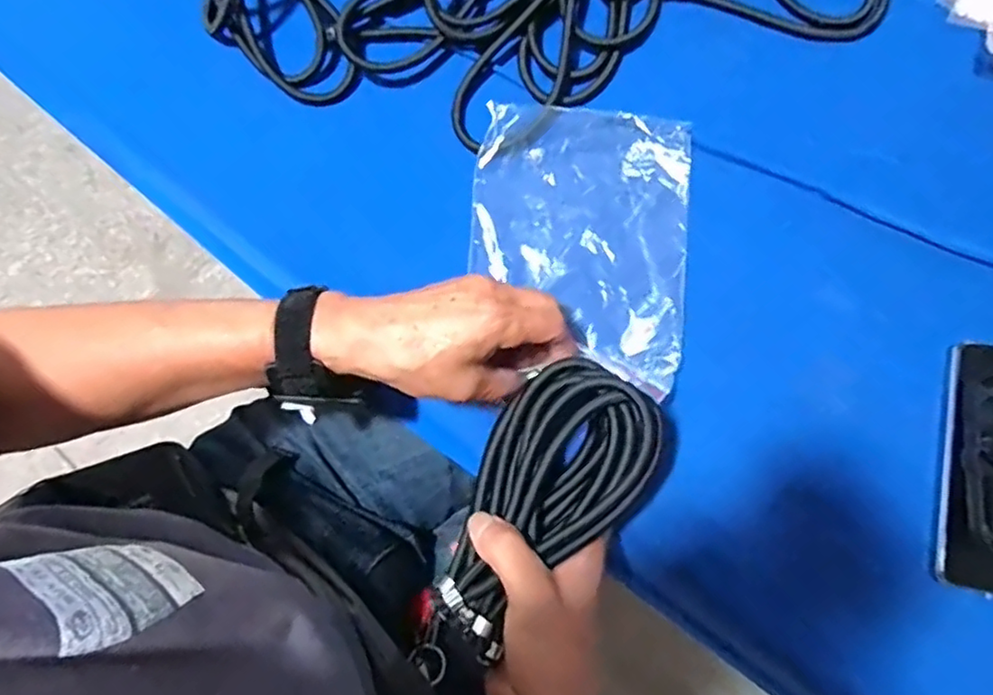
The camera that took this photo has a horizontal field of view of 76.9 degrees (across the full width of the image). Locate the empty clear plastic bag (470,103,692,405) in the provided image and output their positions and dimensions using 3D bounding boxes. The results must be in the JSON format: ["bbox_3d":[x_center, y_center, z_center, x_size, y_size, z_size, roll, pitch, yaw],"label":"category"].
[{"bbox_3d":[0.058,-0.074,0.446,0.150,0.023,0.194,6,79,2],"label":"empty clear plastic bag"}]

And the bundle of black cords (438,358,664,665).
[{"bbox_3d":[0.023,0.087,0.371,0.087,0.030,0.167,41,82,8],"label":"bundle of black cords"}]

